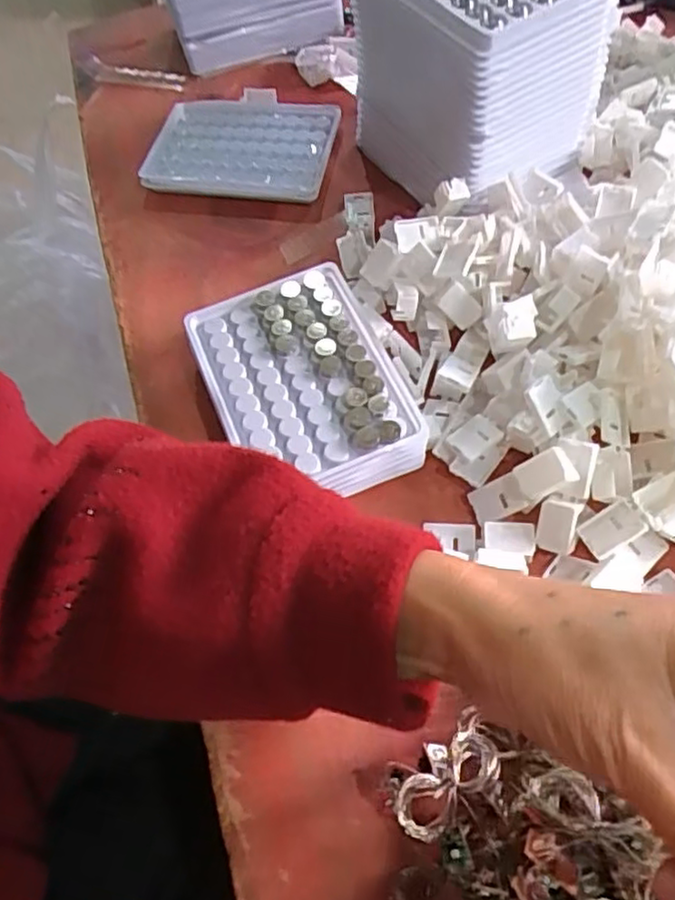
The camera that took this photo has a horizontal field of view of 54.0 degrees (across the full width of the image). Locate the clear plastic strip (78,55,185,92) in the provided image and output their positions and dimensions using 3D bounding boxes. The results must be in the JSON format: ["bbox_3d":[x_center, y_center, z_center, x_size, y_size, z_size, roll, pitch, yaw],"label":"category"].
[{"bbox_3d":[-0.170,-0.307,0.545,0.096,0.009,0.019,18,64,12],"label":"clear plastic strip"}]

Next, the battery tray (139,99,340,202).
[{"bbox_3d":[-0.070,-0.221,0.487,0.129,0.015,0.098,4,63,8],"label":"battery tray"}]

